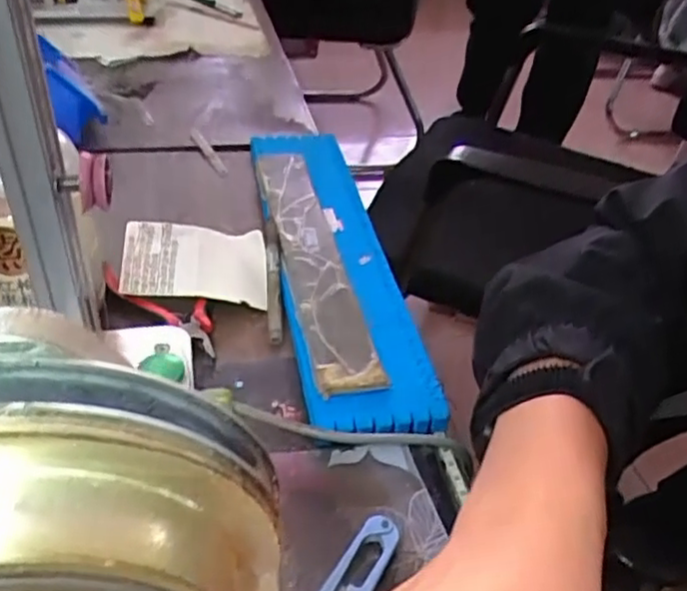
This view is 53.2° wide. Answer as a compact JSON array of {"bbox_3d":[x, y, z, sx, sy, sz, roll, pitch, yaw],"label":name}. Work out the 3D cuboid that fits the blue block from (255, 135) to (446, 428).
[{"bbox_3d":[-0.009,-0.031,0.510,0.084,0.017,0.318,-3,41,-12],"label":"blue block"}]

